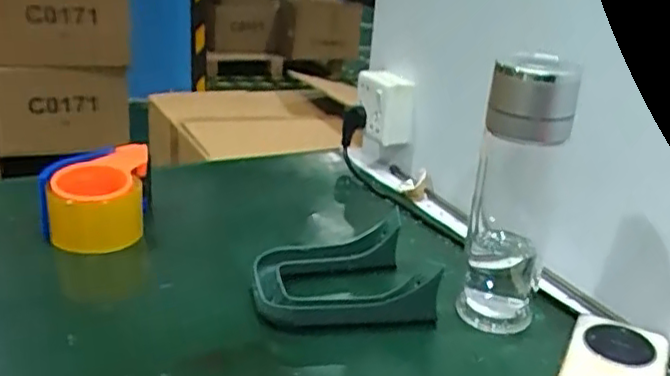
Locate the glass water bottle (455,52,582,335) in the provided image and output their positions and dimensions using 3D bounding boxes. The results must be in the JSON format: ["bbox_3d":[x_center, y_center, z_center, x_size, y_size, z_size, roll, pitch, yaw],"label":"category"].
[{"bbox_3d":[0.158,0.006,0.571,0.071,0.239,0.066,8,22,10],"label":"glass water bottle"}]

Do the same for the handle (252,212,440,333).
[{"bbox_3d":[0.001,0.084,0.608,0.155,0.052,0.122,-3,23,-17],"label":"handle"}]

